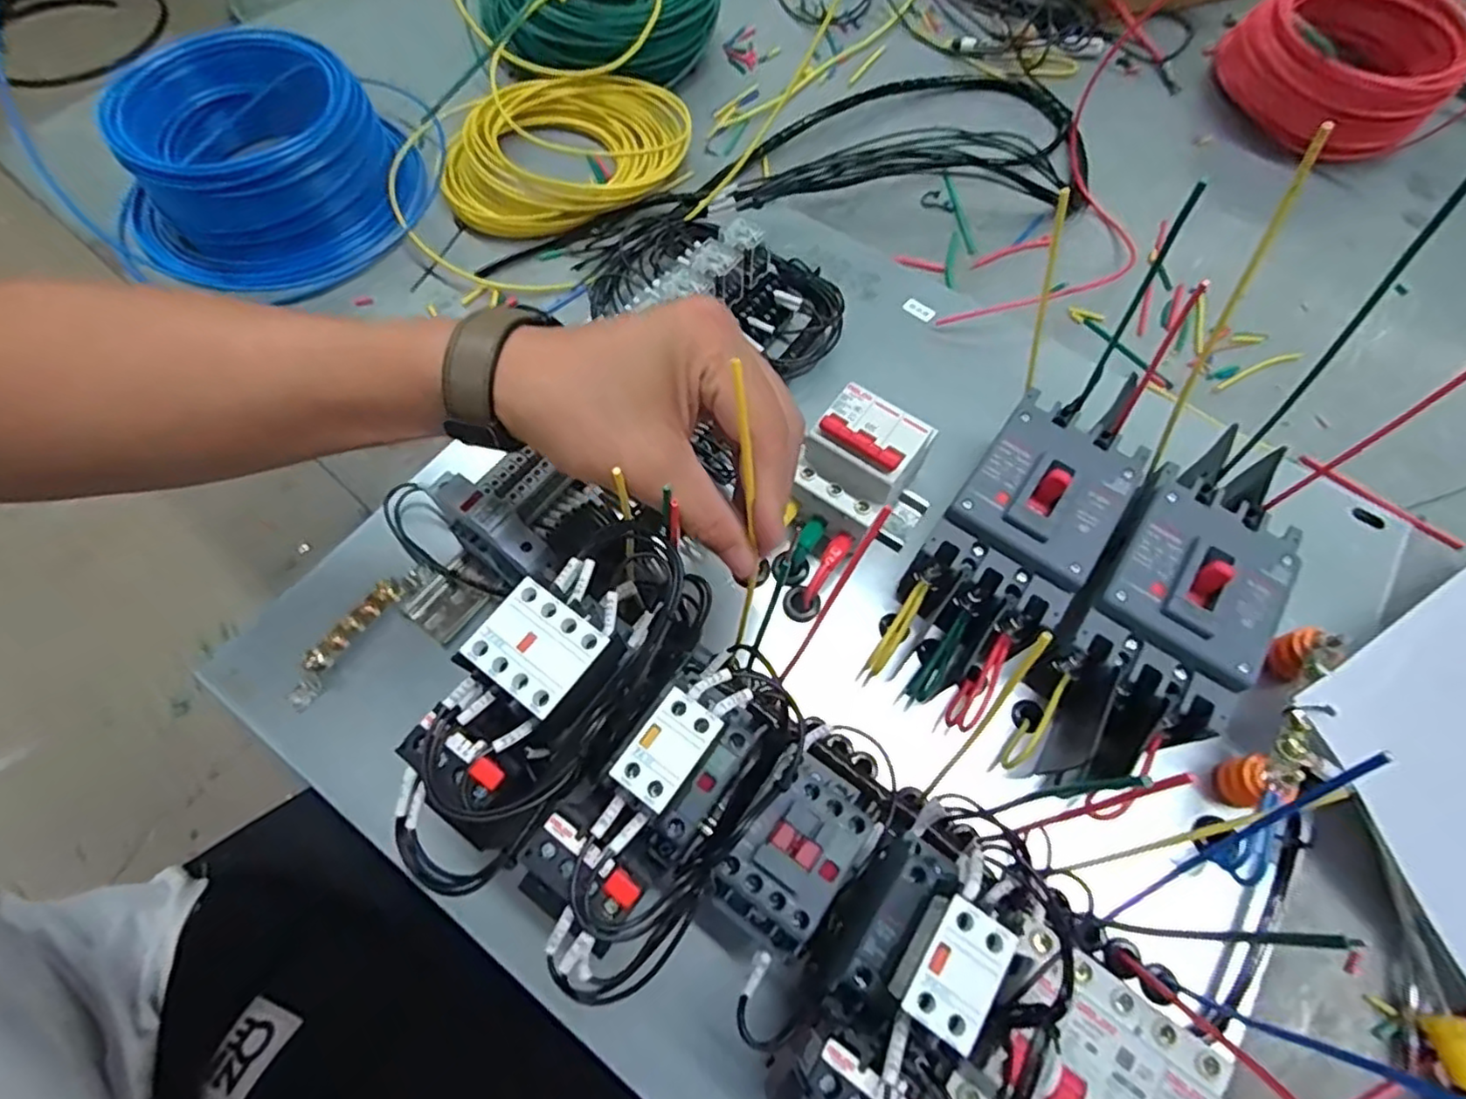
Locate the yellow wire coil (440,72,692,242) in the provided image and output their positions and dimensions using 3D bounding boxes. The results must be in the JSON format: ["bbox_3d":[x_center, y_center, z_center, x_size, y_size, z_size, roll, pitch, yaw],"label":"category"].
[{"bbox_3d":[-0.136,-0.331,0.549,0.200,0.034,0.148,-17,67,-9],"label":"yellow wire coil"}]

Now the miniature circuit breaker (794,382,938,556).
[{"bbox_3d":[0.070,-0.041,0.388,0.059,0.083,0.076,37,70,14],"label":"miniature circuit breaker"}]

